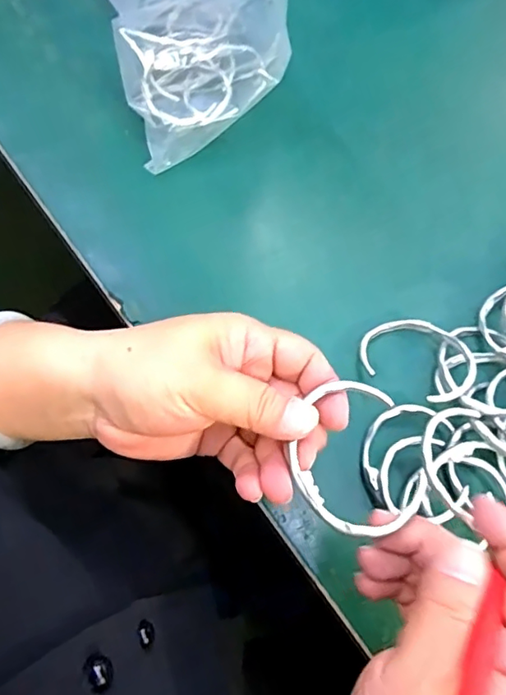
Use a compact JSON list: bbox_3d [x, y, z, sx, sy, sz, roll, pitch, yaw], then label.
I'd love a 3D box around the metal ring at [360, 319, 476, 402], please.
[{"bbox_3d":[0.102,0.005,0.330,0.068,0.008,0.053,25,57,27],"label":"metal ring"}]

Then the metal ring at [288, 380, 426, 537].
[{"bbox_3d":[0.043,0.047,0.237,0.053,0.004,0.064,-19,69,-11],"label":"metal ring"}]

